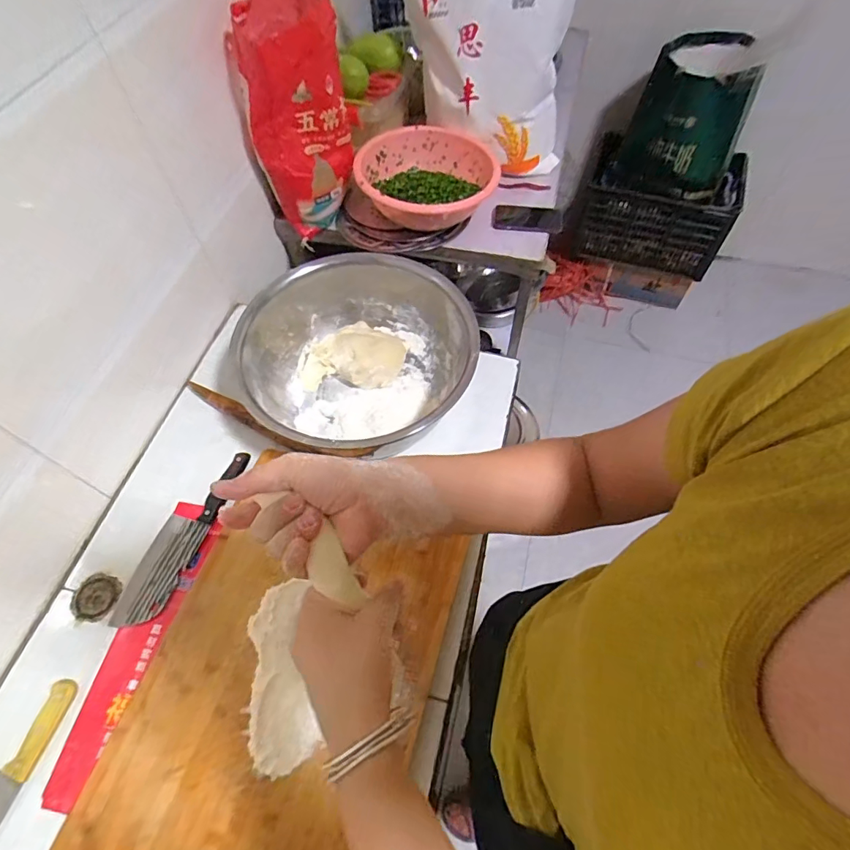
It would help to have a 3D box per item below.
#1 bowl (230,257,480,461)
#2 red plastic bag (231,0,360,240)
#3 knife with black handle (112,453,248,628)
[{"bbox_3d":[-0.105,-0.101,0.840,0.365,0.169,0.363,-1,59,2],"label":"bowl"},{"bbox_3d":[-0.242,-0.603,0.958,0.175,0.359,0.197,5,60,5],"label":"red plastic bag"},{"bbox_3d":[-0.383,0.168,0.772,0.077,0.016,0.296,19,62,13],"label":"knife with black handle"}]

